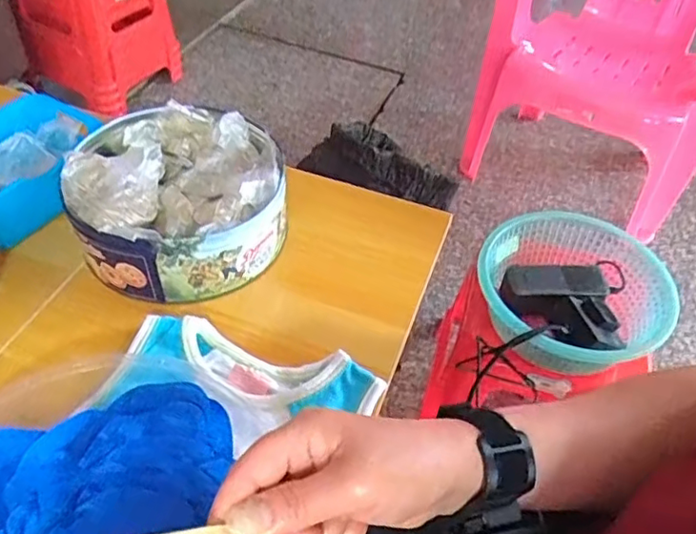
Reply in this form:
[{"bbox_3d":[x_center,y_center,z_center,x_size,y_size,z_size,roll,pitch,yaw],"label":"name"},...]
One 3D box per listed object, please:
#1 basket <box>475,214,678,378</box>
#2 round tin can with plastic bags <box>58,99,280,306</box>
[{"bbox_3d":[0.291,0.037,0.788,0.235,0.082,0.219,6,47,1],"label":"basket"},{"bbox_3d":[-0.153,-0.063,0.552,0.177,0.083,0.186,2,47,-2],"label":"round tin can with plastic bags"}]

